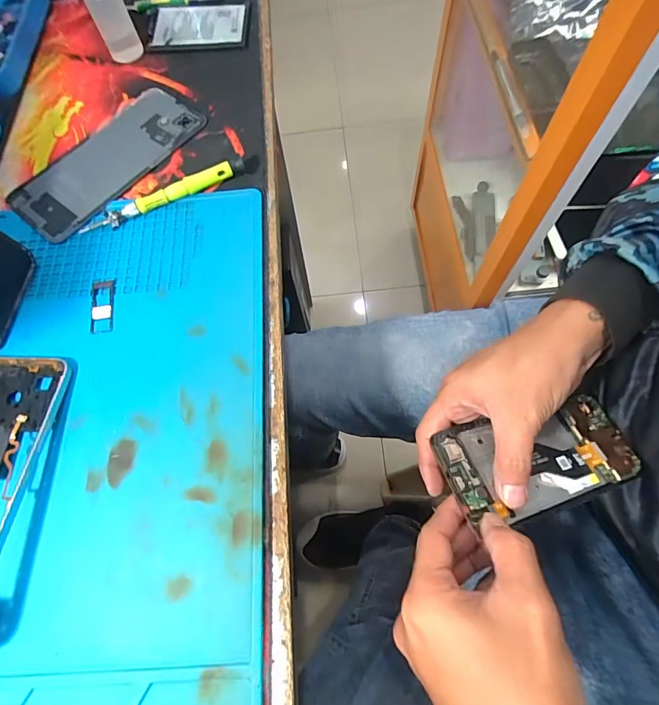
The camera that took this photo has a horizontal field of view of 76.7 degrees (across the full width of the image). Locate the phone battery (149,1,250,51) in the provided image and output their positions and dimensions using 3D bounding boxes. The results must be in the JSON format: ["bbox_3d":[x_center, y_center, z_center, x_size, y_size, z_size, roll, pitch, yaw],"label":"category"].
[{"bbox_3d":[-0.124,-0.312,0.397,0.095,0.009,0.063,-4,68,1],"label":"phone battery"}]

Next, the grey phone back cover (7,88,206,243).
[{"bbox_3d":[-0.182,-0.159,0.342,0.074,0.004,0.160,35,73,15],"label":"grey phone back cover"}]

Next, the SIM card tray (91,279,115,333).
[{"bbox_3d":[-0.159,-0.033,0.289,0.016,0.004,0.041,-9,68,-1],"label":"SIM card tray"}]

